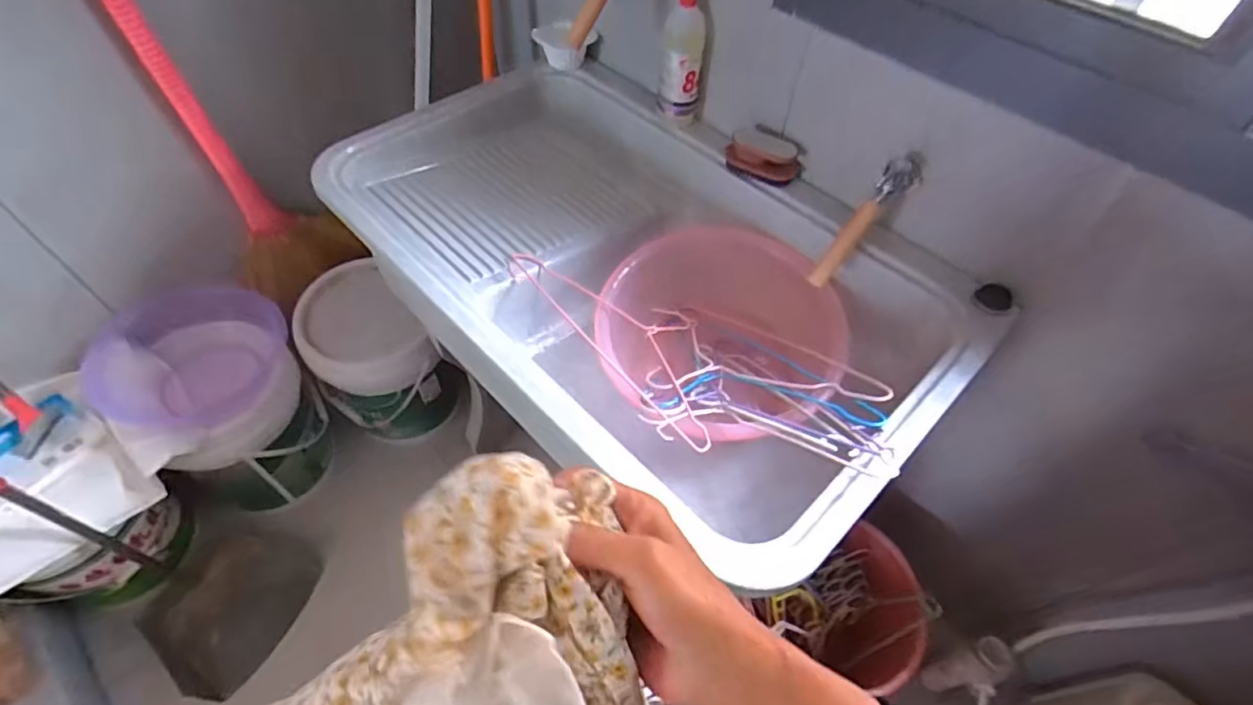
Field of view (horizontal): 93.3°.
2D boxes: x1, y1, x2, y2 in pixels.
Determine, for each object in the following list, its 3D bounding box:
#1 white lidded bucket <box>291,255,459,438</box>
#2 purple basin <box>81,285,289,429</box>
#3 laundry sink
[{"bbox_3d":[-0.556,0.014,1.321,0.251,0.403,0.258,1,54,-2],"label":"white lidded bucket"},{"bbox_3d":[-0.835,0.007,1.150,0.289,0.110,0.289,1,87,-18],"label":"purple basin"},{"bbox_3d":[0.004,-0.117,0.910,0.896,0.234,0.568,38,61,23],"label":"laundry sink"}]

